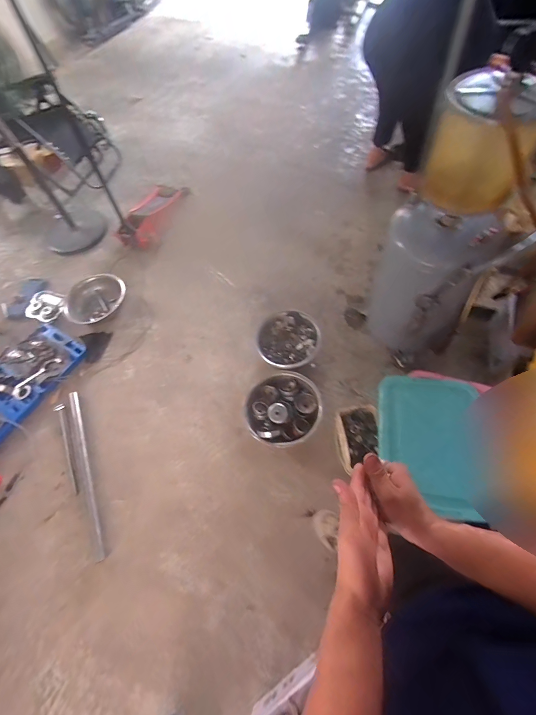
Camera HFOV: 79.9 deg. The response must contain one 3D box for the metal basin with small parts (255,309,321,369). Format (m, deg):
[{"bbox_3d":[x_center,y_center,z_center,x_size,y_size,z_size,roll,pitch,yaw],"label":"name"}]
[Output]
[{"bbox_3d":[0.107,-0.090,1.705,0.343,0.131,0.321,-33,63,-14],"label":"metal basin with small parts"}]

